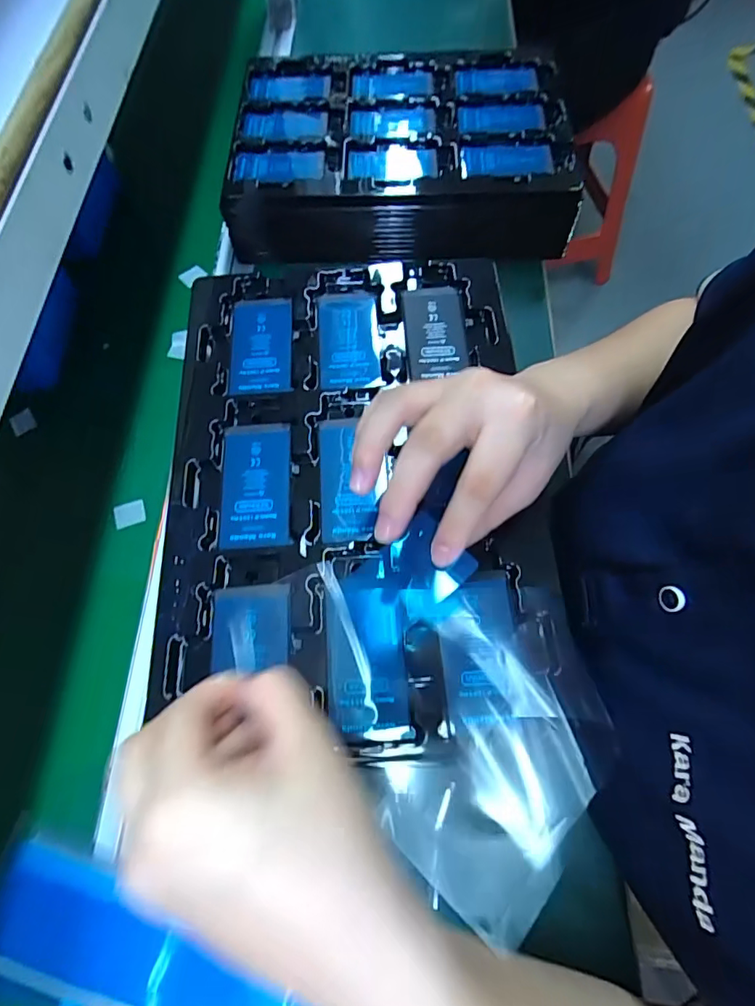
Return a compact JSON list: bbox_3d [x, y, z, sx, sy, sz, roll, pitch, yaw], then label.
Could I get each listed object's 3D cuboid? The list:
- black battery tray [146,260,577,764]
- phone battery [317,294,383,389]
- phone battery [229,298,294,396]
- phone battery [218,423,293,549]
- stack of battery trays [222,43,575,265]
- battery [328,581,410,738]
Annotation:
[{"bbox_3d":[-0.013,-0.025,0.321,0.223,0.030,0.321,-4,66,1],"label":"black battery tray"},{"bbox_3d":[-0.020,-0.116,0.364,0.043,0.008,0.080,-5,66,1],"label":"phone battery"},{"bbox_3d":[-0.082,-0.112,0.363,0.044,0.009,0.083,-6,66,1],"label":"phone battery"},{"bbox_3d":[-0.076,-0.013,0.320,0.043,0.009,0.083,-5,66,1],"label":"phone battery"},{"bbox_3d":[0.025,-0.366,0.535,0.336,0.061,0.243,3,66,4],"label":"stack of battery trays"},{"bbox_3d":[-0.006,0.083,0.280,0.041,0.008,0.076,-4,66,1],"label":"battery"}]

